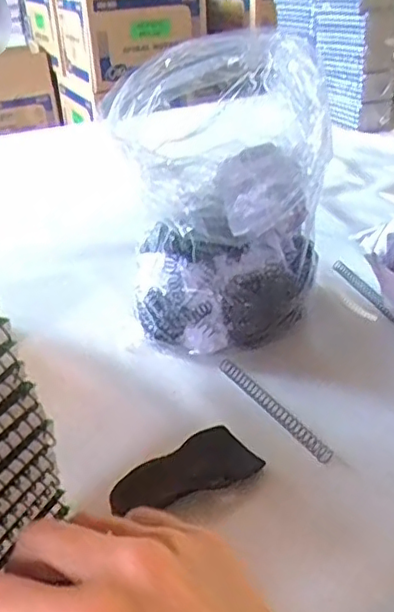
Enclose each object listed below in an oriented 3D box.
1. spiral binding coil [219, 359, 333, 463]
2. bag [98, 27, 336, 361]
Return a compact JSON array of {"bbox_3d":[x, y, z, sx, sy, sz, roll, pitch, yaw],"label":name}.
[{"bbox_3d":[0.067,0.089,0.556,0.014,0.010,0.152,-20,35,-25],"label":"spiral binding coil"},{"bbox_3d":[0.026,-0.089,0.592,0.157,0.290,0.167,-13,33,-16],"label":"bag"}]

